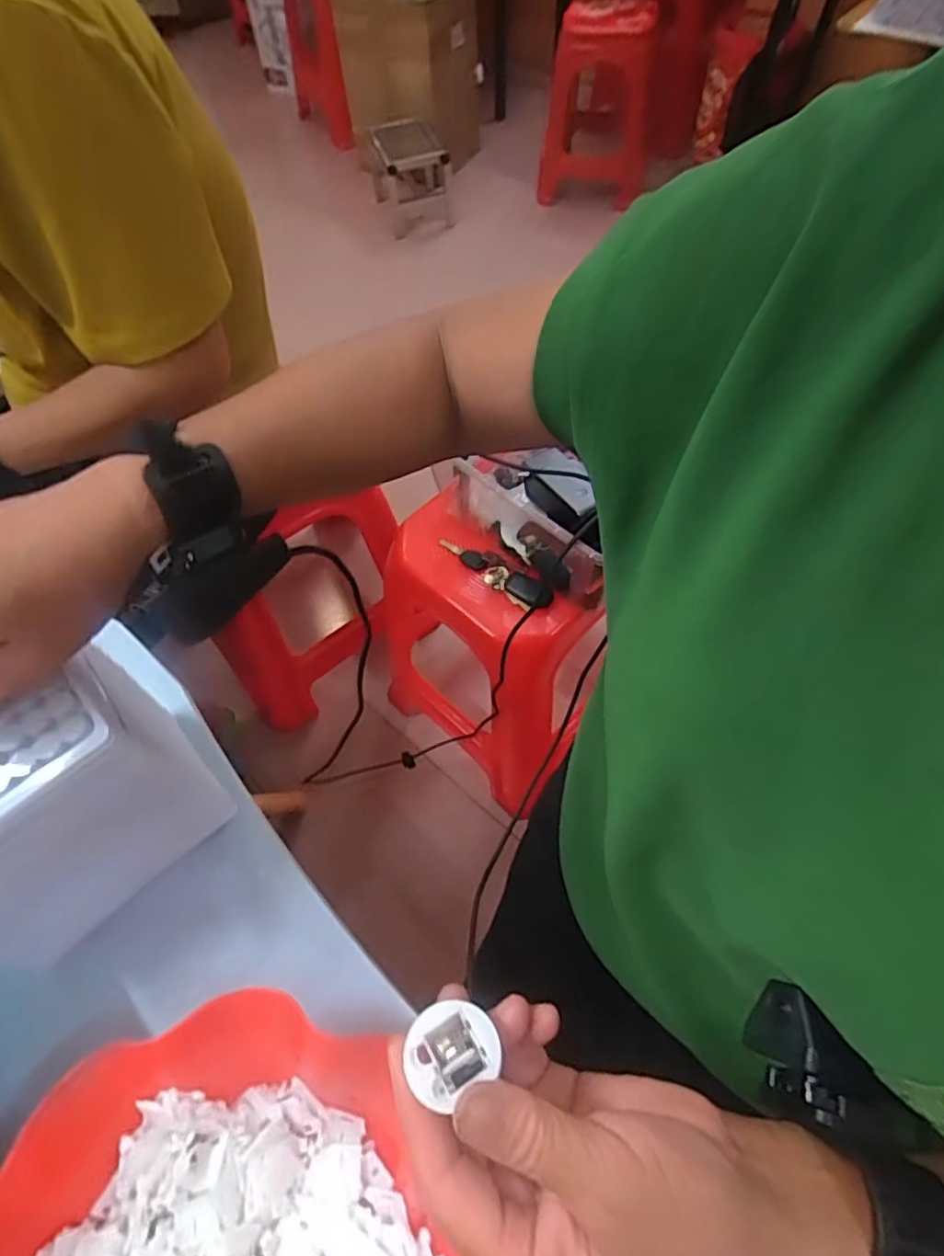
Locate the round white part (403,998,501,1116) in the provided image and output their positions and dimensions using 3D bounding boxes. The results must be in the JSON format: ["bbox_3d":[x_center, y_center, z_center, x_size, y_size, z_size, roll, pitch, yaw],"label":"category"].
[{"bbox_3d":[-0.007,0.151,0.220,0.028,0.012,0.027,2,42,1],"label":"round white part"}]

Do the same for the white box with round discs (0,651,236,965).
[{"bbox_3d":[-0.224,0.087,0.322,0.135,0.131,0.093,-40,65,-18],"label":"white box with round discs"}]

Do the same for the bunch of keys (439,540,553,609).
[{"bbox_3d":[0.025,-0.069,0.763,0.157,0.016,0.041,35,67,21],"label":"bunch of keys"}]

